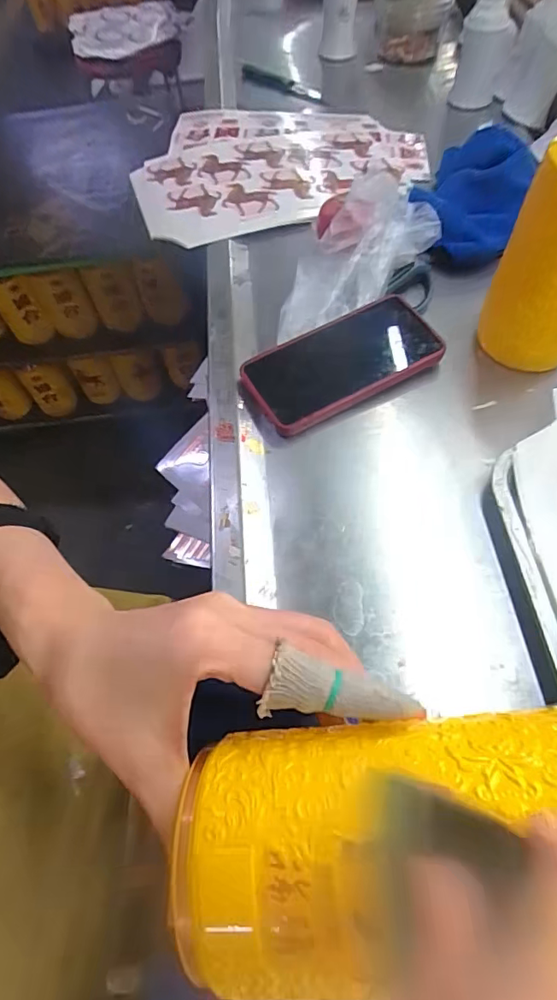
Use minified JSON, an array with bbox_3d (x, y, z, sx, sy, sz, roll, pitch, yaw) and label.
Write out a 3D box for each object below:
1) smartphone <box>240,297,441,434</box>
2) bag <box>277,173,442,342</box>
[{"bbox_3d":[0.055,-0.120,0.435,0.165,0.021,0.081,-26,61,-11],"label":"smartphone"},{"bbox_3d":[0.077,-0.222,0.463,0.119,0.067,0.186,14,62,12],"label":"bag"}]

